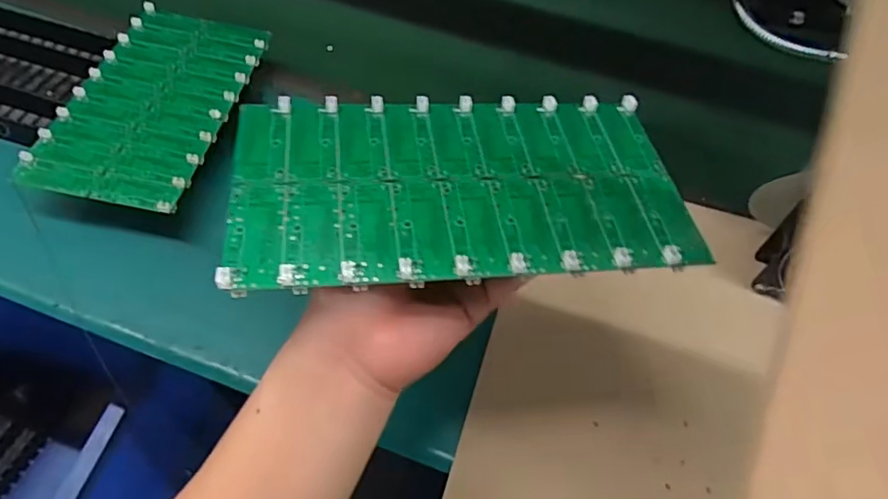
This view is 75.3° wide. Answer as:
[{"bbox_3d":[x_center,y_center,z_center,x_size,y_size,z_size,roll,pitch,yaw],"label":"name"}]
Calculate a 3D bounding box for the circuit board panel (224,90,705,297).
[{"bbox_3d":[0.011,-0.039,0.323,0.245,0.015,0.133,-4,55,-8],"label":"circuit board panel"}]

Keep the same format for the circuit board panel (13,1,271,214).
[{"bbox_3d":[-0.264,-0.142,0.531,0.133,0.014,0.243,10,54,2],"label":"circuit board panel"}]

